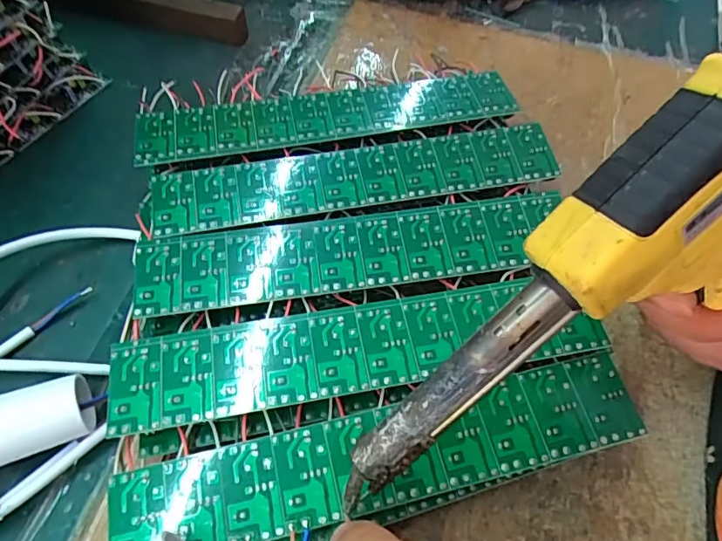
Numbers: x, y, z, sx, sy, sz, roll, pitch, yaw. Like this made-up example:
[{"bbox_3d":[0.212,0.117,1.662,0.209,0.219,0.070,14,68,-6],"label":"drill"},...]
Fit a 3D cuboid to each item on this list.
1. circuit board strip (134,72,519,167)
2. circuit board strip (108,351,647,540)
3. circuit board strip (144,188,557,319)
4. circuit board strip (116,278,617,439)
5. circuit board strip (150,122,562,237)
[{"bbox_3d":[-0.017,-0.085,0.275,0.199,0.006,0.037,-9,62,-7],"label":"circuit board strip"},{"bbox_3d":[0.009,0.069,0.193,0.200,0.004,0.035,-11,62,-7],"label":"circuit board strip"},{"bbox_3d":[-0.004,-0.010,0.235,0.192,0.004,0.039,-7,62,-5],"label":"circuit board strip"},{"bbox_3d":[0.000,0.031,0.213,0.200,0.007,0.039,-8,62,-6],"label":"circuit board strip"},{"bbox_3d":[-0.001,-0.048,0.256,0.200,0.004,0.036,-10,62,-7],"label":"circuit board strip"}]

